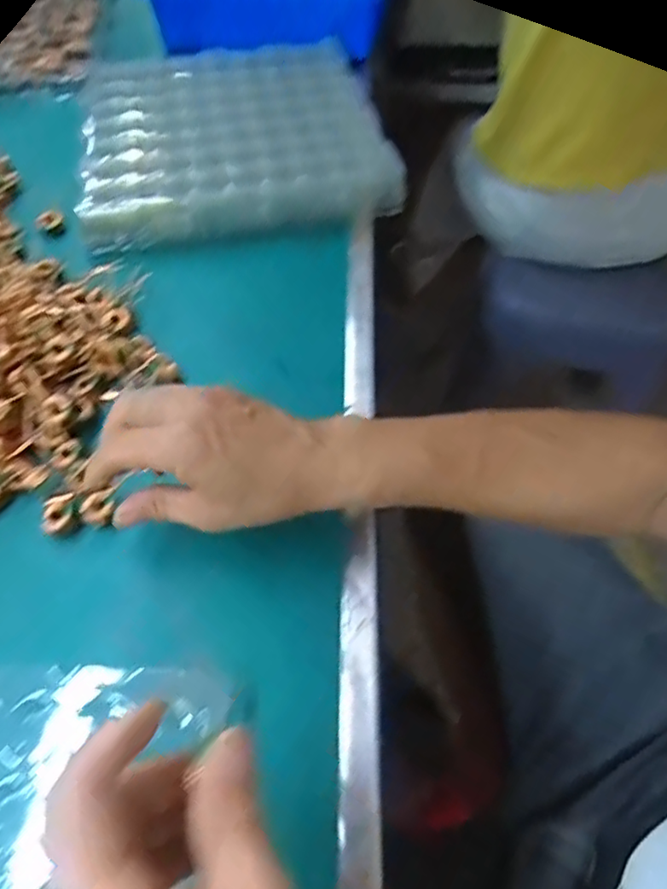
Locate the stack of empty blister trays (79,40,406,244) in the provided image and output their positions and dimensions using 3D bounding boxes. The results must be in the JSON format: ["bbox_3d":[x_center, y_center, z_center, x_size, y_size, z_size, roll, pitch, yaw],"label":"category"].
[{"bbox_3d":[-0.102,-0.315,0.600,0.292,0.040,0.282,-6,55,-6],"label":"stack of empty blister trays"}]

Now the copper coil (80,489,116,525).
[{"bbox_3d":[-0.148,0.040,0.376,0.022,0.008,0.025,-13,56,-11],"label":"copper coil"}]

